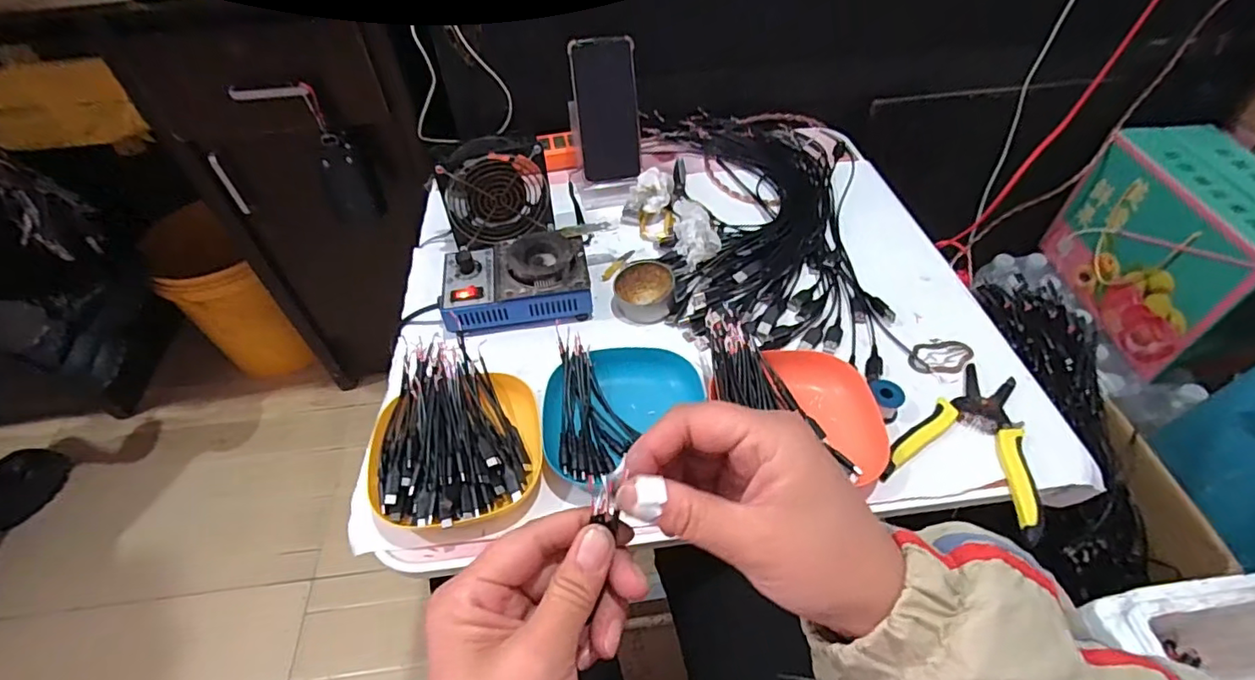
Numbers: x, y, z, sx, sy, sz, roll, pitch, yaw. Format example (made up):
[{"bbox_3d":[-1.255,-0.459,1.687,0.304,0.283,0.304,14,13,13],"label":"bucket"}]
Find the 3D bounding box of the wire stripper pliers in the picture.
[{"bbox_3d":[0.296,0.078,0.486,0.112,0.015,0.153,25,55,22],"label":"wire stripper pliers"}]

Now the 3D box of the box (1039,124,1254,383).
[{"bbox_3d":[0.836,-0.122,0.875,0.191,0.243,0.347,-2,49,1],"label":"box"}]

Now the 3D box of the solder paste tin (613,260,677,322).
[{"bbox_3d":[0.019,-0.052,0.609,0.064,0.028,0.063,-1,49,2],"label":"solder paste tin"}]

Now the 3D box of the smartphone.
[{"bbox_3d":[-0.024,-0.285,0.717,0.077,0.162,0.010,-9,21,-5],"label":"smartphone"}]

